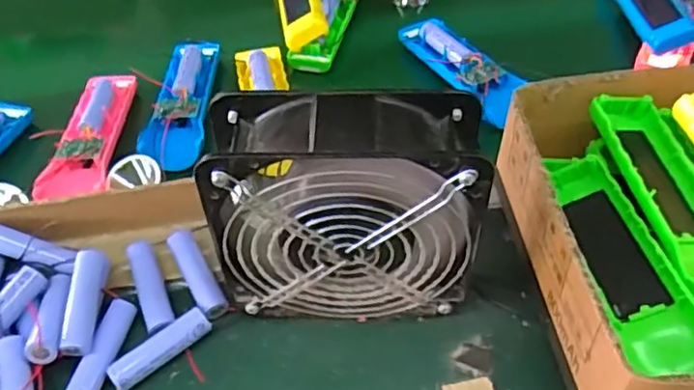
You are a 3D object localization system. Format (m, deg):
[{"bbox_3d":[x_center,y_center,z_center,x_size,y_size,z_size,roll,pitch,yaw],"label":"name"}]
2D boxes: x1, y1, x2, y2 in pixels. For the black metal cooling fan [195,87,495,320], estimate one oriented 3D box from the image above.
[{"bbox_3d":[0.001,0.011,0.375,0.144,0.145,0.062,-1,49,4],"label":"black metal cooling fan"}]

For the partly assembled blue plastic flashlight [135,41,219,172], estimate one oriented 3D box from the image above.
[{"bbox_3d":[-0.143,-0.082,0.554,0.043,0.022,0.164,-2,49,3],"label":"partly assembled blue plastic flashlight"}]

